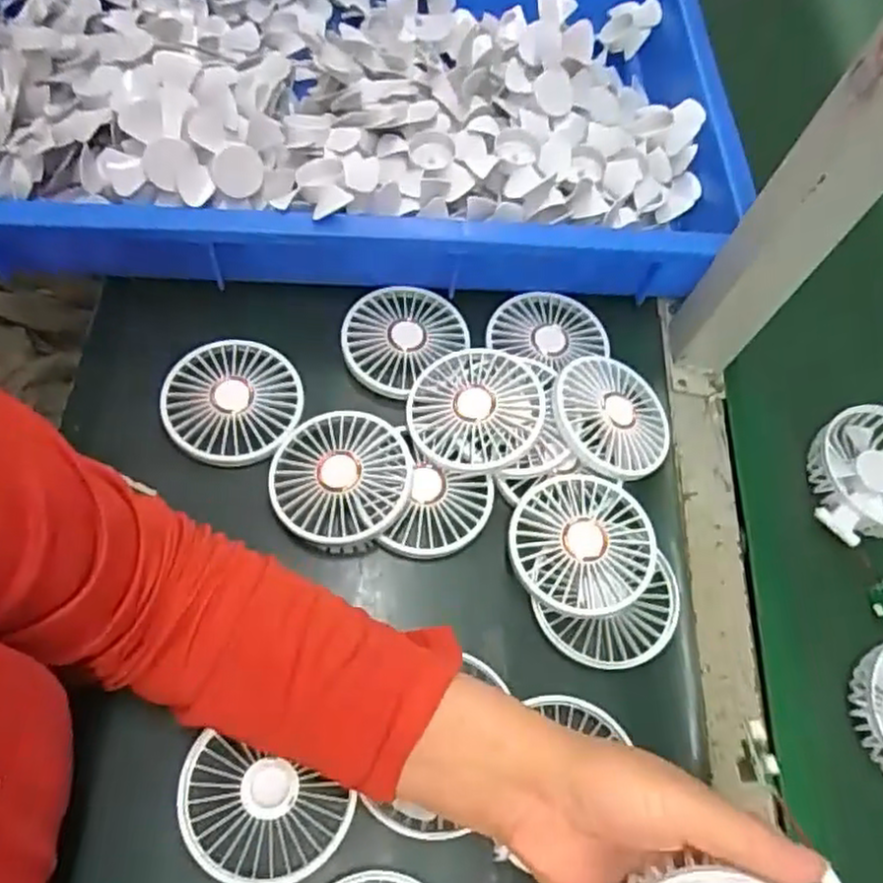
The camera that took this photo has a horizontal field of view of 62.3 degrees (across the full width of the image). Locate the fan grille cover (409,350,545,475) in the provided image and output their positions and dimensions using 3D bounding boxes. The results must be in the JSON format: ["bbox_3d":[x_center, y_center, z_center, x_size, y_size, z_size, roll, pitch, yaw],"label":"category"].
[{"bbox_3d":[0.022,-0.022,0.474,0.081,0.022,0.086,14,63,3],"label":"fan grille cover"}]

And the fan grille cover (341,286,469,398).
[{"bbox_3d":[-0.028,-0.075,0.526,0.088,0.017,0.077,-33,70,-18],"label":"fan grille cover"}]

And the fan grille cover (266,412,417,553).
[{"bbox_3d":[-0.065,0.020,0.458,0.086,0.012,0.087,14,63,3],"label":"fan grille cover"}]

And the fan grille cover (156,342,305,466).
[{"bbox_3d":[-0.137,-0.027,0.481,0.087,0.020,0.086,-16,65,-11],"label":"fan grille cover"}]

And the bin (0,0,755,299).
[{"bbox_3d":[-0.084,-0.300,0.581,0.596,0.104,0.404,2,65,-9],"label":"bin"}]

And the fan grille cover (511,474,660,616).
[{"bbox_3d":[0.087,0.063,0.451,0.087,0.010,0.087,-1,65,-4],"label":"fan grille cover"}]

